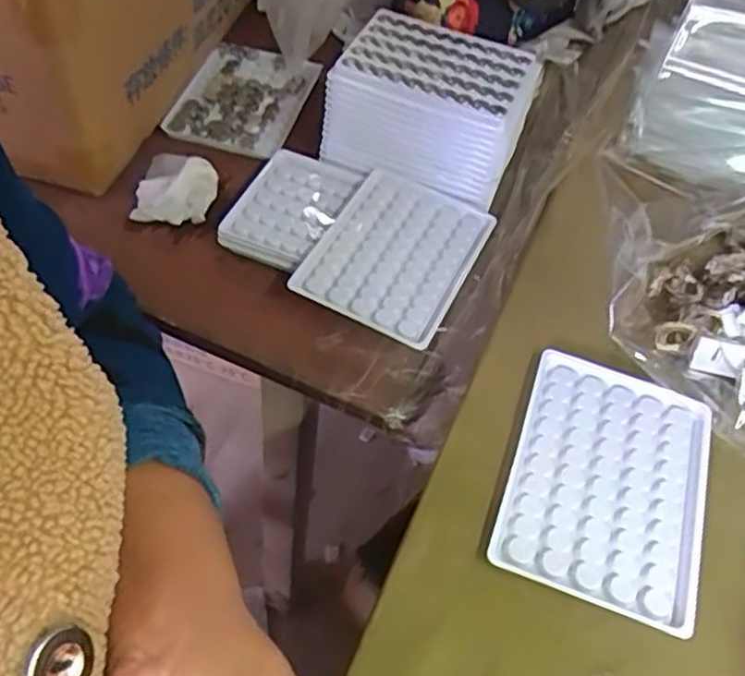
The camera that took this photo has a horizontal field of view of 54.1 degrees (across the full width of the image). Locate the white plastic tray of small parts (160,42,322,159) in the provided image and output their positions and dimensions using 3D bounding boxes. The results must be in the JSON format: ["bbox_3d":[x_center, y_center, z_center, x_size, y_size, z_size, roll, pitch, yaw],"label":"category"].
[{"bbox_3d":[-0.103,-0.195,0.580,0.092,0.009,0.123,17,53,6],"label":"white plastic tray of small parts"}]

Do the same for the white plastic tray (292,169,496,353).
[{"bbox_3d":[0.015,-0.055,0.472,0.092,0.010,0.121,25,56,10],"label":"white plastic tray"}]

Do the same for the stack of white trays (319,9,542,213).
[{"bbox_3d":[0.042,-0.164,0.514,0.131,0.070,0.104,24,56,11],"label":"stack of white trays"}]

